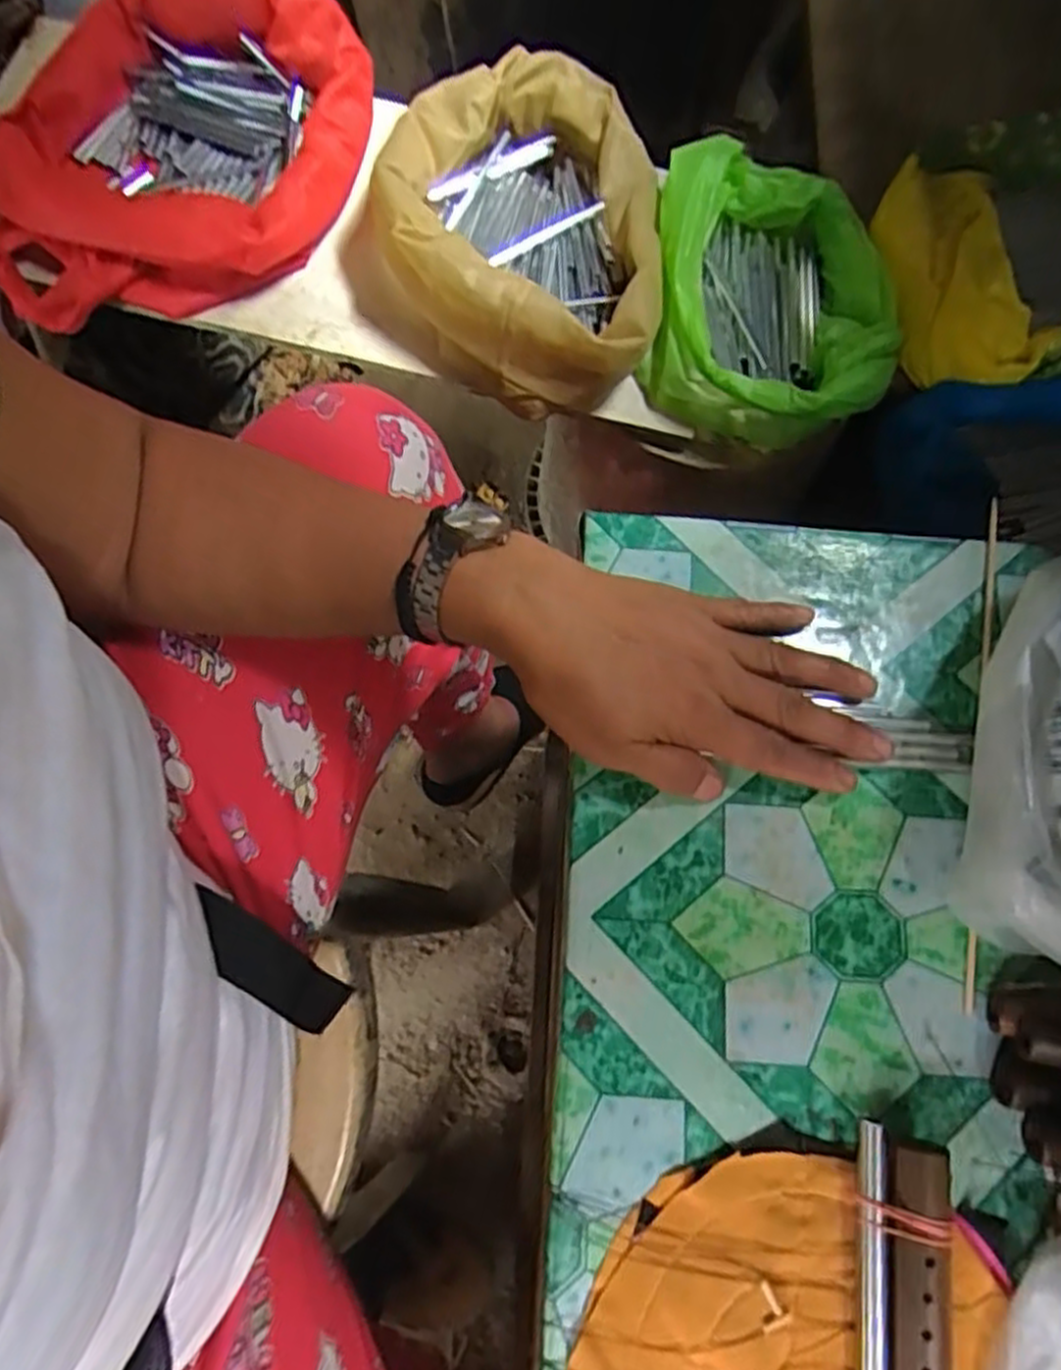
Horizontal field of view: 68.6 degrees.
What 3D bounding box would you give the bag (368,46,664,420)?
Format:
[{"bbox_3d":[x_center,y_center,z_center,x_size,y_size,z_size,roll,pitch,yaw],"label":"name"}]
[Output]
[{"bbox_3d":[-0.009,-0.345,0.590,0.223,0.084,0.268,14,74,4],"label":"bag"}]

